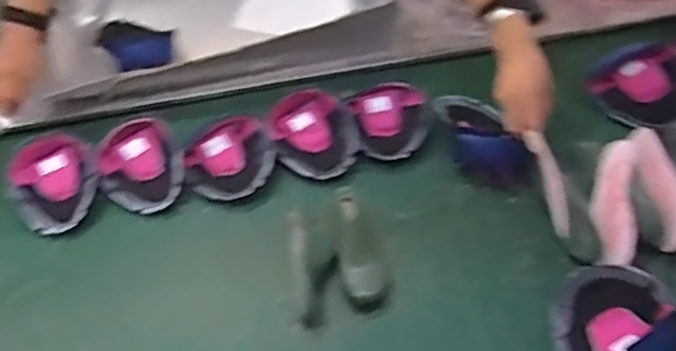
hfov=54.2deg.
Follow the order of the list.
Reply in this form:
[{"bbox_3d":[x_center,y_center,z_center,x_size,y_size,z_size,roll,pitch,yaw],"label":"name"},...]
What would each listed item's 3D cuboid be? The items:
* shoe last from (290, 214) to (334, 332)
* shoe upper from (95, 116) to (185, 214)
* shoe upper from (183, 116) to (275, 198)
[{"bbox_3d":[-0.041,0.128,0.971,0.078,0.057,0.181,-9,49,-3],"label":"shoe last"},{"bbox_3d":[-0.323,-0.017,1.077,0.133,0.078,0.137,-2,49,3],"label":"shoe upper"},{"bbox_3d":[-0.185,-0.030,1.116,0.145,0.037,0.148,-2,49,3],"label":"shoe upper"}]

